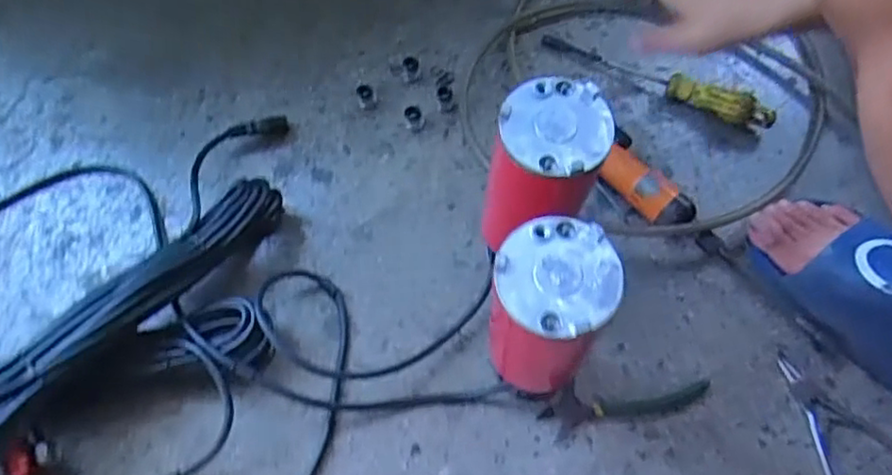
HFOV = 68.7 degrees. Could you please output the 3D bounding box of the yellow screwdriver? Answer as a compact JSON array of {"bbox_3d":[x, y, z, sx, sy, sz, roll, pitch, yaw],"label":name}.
[{"bbox_3d":[0.229,-0.181,0.720,0.261,0.031,0.029,29,70,15],"label":"yellow screwdriver"}]

